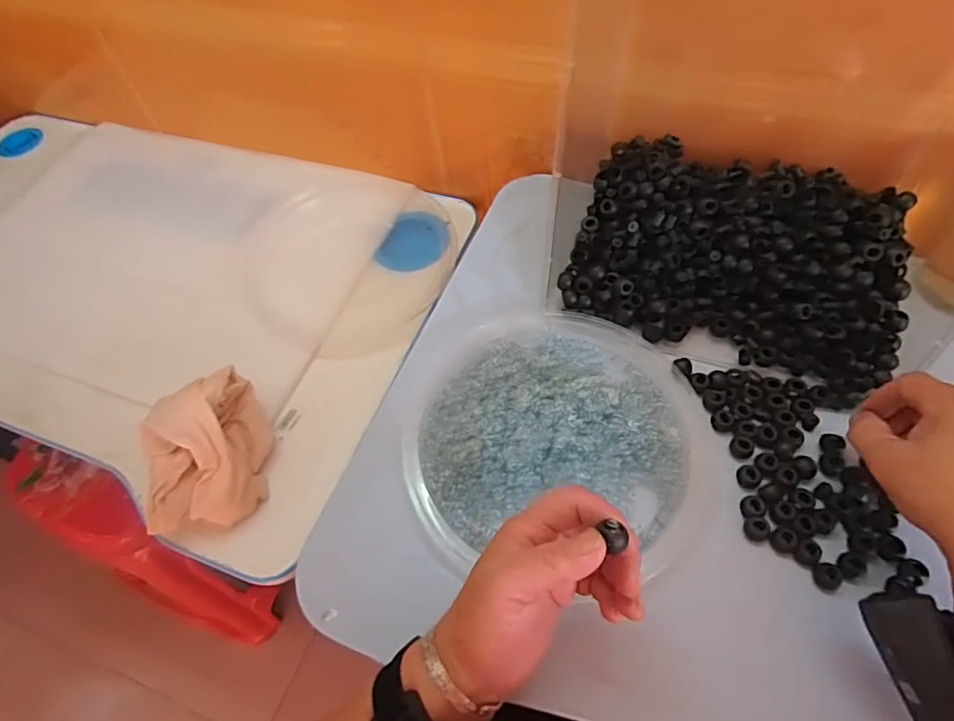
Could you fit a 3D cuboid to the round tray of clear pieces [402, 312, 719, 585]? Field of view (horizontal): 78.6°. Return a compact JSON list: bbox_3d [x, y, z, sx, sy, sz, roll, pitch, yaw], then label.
[{"bbox_3d":[0.064,0.047,0.457,0.231,0.025,0.207,-2,58,4],"label":"round tray of clear pieces"}]

